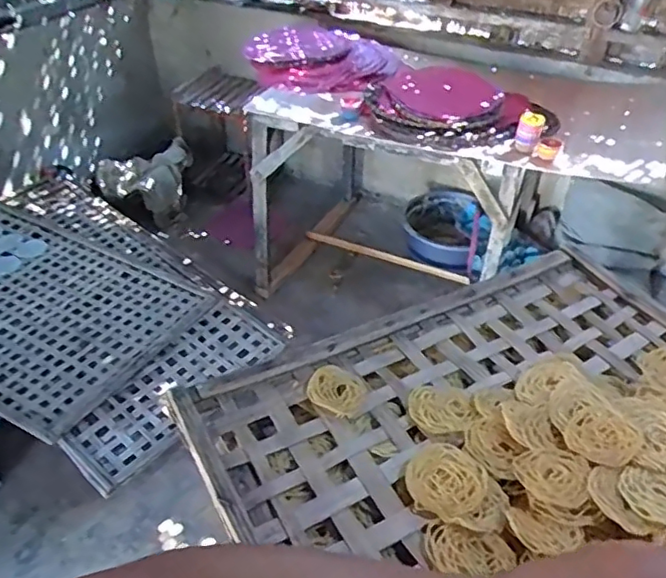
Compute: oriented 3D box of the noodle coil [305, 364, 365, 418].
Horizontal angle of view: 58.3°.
[{"bbox_3d":[0.004,0.105,0.617,0.056,0.016,0.052,1,39,-1],"label":"noodle coil"}]

